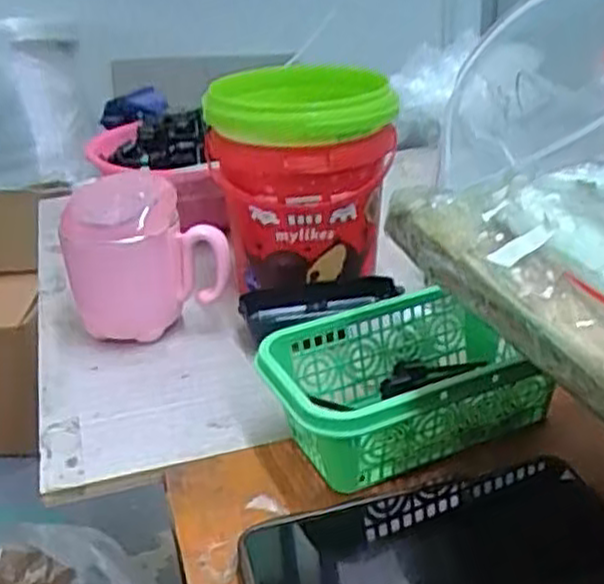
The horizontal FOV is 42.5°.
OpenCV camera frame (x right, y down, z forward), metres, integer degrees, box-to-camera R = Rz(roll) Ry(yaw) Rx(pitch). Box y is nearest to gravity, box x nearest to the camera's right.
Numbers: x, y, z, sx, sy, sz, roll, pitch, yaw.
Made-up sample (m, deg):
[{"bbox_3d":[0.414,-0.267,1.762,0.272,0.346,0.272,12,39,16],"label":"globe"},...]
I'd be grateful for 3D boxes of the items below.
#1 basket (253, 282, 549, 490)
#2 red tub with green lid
[{"bbox_3d":[0.057,0.053,0.422,0.141,0.060,0.090,-14,28,-21],"label":"basket"},{"bbox_3d":[-0.003,-0.079,0.577,0.118,0.160,0.118,-2,26,1],"label":"red tub with green lid"}]

